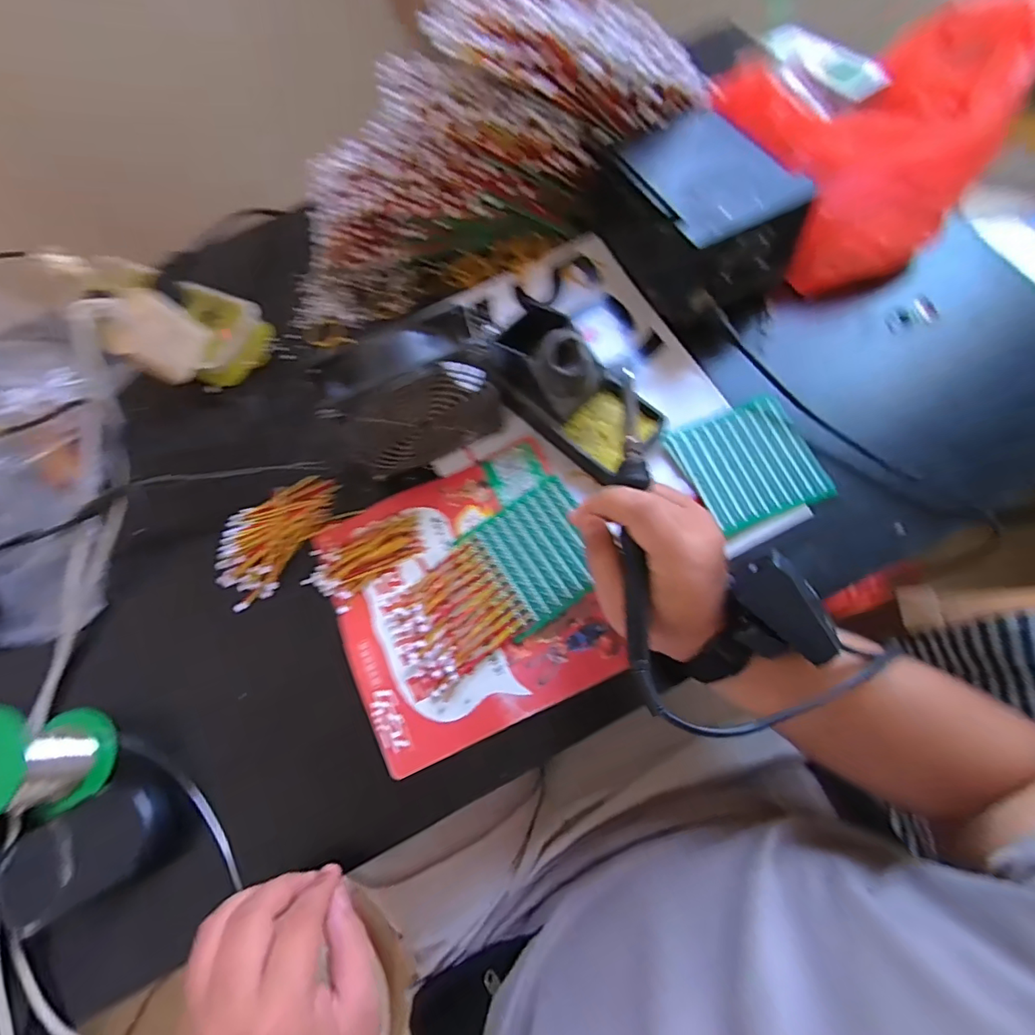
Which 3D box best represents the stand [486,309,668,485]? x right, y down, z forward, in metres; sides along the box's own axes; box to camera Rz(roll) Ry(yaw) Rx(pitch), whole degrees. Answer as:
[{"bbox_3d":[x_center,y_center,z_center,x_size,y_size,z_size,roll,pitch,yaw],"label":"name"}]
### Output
[{"bbox_3d":[0.046,-0.105,0.420,0.143,0.080,0.073,40,77,16],"label":"stand"}]

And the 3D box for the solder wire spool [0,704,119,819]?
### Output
[{"bbox_3d":[-0.329,0.165,0.351,0.068,0.075,0.069,-1,70,3],"label":"solder wire spool"}]

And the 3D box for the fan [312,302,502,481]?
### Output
[{"bbox_3d":[-0.071,-0.093,0.403,0.126,0.114,0.056,-22,70,-4],"label":"fan"}]

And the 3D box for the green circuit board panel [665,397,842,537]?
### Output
[{"bbox_3d":[0.189,-0.045,0.430,0.101,0.006,0.097,-22,72,-7],"label":"green circuit board panel"}]

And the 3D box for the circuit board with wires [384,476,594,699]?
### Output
[{"bbox_3d":[-0.018,0.050,0.404,0.174,0.011,0.090,-35,72,-9],"label":"circuit board with wires"}]

